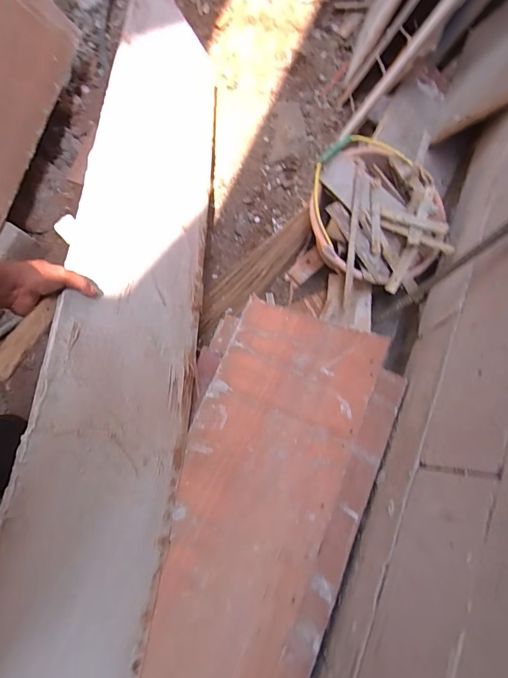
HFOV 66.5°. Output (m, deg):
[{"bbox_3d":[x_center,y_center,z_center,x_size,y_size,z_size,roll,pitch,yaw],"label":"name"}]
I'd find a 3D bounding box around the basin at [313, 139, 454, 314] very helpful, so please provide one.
[{"bbox_3d":[0.276,-0.263,0.887,0.271,0.121,0.381,-11,75,-2],"label":"basin"}]

